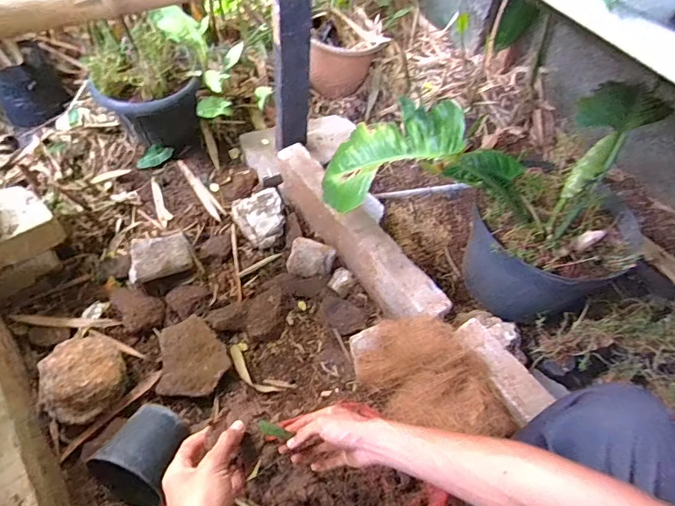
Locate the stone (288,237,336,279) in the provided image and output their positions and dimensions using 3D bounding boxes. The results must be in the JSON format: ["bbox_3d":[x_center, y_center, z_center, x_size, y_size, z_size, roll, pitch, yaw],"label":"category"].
[{"bbox_3d":[-0.065,0.014,1.089,0.111,0.056,0.076,11,52,4],"label":"stone"}]

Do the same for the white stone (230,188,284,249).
[{"bbox_3d":[-0.201,-0.095,1.163,0.124,0.055,0.160,-22,57,-20],"label":"white stone"}]

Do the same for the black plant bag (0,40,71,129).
[{"bbox_3d":[-0.902,-0.482,1.261,0.182,0.153,0.172,-34,62,-26],"label":"black plant bag"}]

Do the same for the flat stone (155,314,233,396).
[{"bbox_3d":[-0.309,0.222,0.946,0.147,0.040,0.183,-4,53,-8],"label":"flat stone"}]

